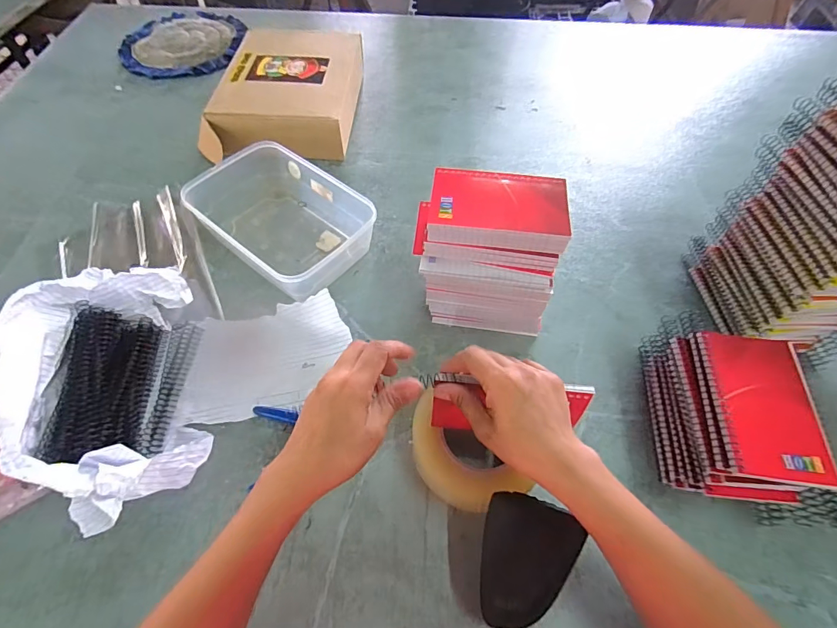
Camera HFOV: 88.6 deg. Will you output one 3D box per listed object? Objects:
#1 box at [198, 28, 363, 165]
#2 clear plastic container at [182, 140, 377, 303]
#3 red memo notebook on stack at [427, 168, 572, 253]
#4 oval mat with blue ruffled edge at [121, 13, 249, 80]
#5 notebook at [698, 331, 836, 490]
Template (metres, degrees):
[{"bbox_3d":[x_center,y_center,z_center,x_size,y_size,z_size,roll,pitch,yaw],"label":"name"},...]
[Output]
[{"bbox_3d":[-0.221,-0.369,0.731,0.221,0.079,0.335,4,57,2],"label":"box"},{"bbox_3d":[-0.183,-0.129,0.580,0.237,0.070,0.153,38,64,21],"label":"clear plastic container"},{"bbox_3d":[0.077,-0.104,0.417,0.128,0.022,0.083,8,58,3],"label":"red memo notebook on stack"},{"bbox_3d":[-0.486,-0.566,0.890,0.230,0.008,0.254,-3,57,-3],"label":"oval mat with blue ruffled edge"},{"bbox_3d":[0.301,0.077,0.374,0.084,0.017,0.129,8,58,3],"label":"notebook"}]

